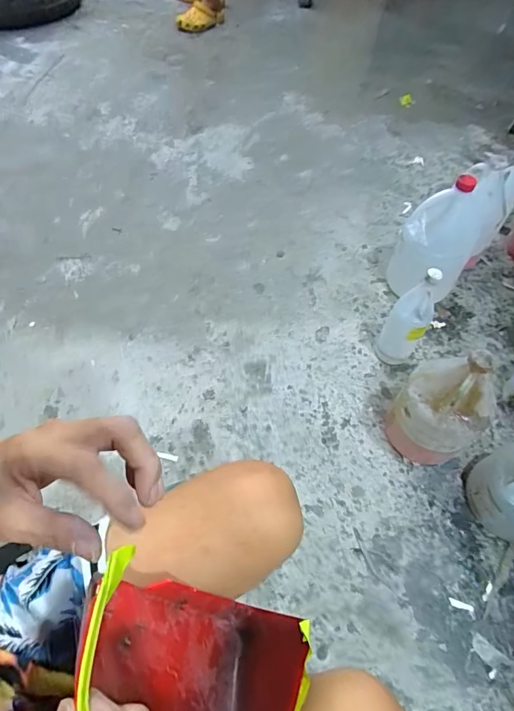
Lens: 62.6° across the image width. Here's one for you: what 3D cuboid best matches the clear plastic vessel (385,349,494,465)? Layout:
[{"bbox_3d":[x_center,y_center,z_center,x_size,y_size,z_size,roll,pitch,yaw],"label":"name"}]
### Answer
[{"bbox_3d":[0.340,0.103,0.784,0.139,0.285,0.148,1,57,-2],"label":"clear plastic vessel"}]

